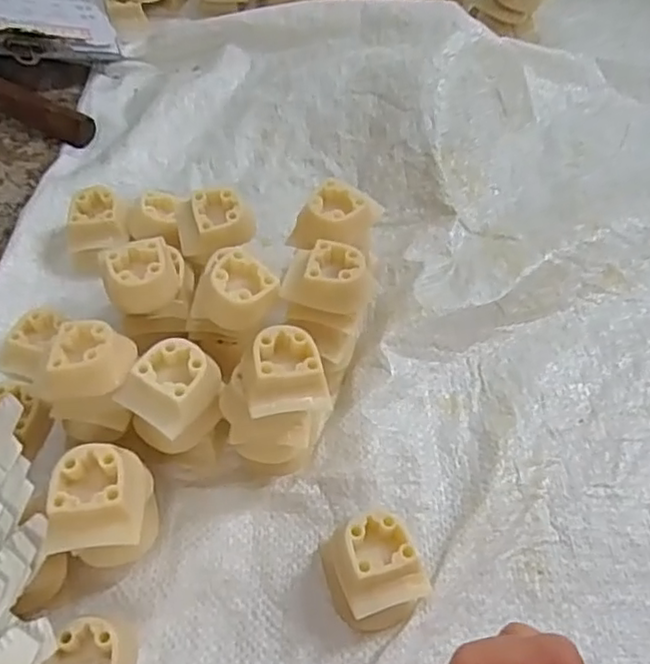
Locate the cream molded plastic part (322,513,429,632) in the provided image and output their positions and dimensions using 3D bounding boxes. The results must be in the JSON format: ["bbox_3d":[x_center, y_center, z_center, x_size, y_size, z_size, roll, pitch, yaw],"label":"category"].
[{"bbox_3d":[0.023,0.110,0.297,0.038,0.030,0.043,-17,55,-18],"label":"cream molded plastic part"}]

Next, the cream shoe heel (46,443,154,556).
[{"bbox_3d":[-0.095,0.070,0.271,0.039,0.020,0.038,1,53,-5],"label":"cream shoe heel"}]

